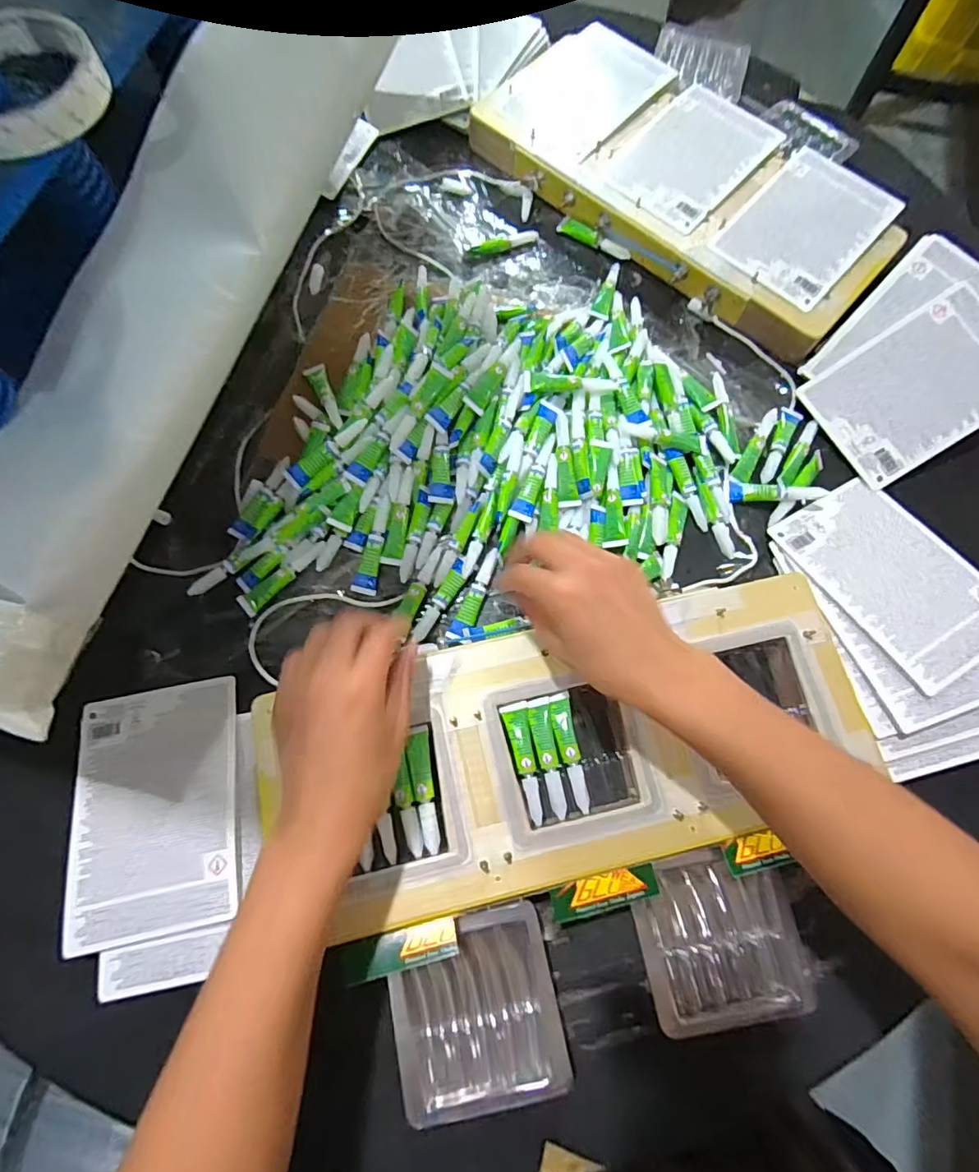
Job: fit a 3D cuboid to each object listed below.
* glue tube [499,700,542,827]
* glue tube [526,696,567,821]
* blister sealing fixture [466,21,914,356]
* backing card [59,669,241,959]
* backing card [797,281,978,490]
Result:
[{"bbox_3d":[0.027,0.123,0.382,0.018,0.008,0.081,-13,73,-5],"label":"glue tube"},{"bbox_3d":[0.042,0.120,0.383,0.017,0.008,0.081,-8,73,-3],"label":"glue tube"},{"bbox_3d":[0.200,-0.417,0.554,0.431,0.042,0.203,43,76,11],"label":"blister sealing fixture"},{"bbox_3d":[-0.239,0.157,0.390,0.113,0.010,0.166,-12,67,-3],"label":"backing card"},{"bbox_3d":[0.384,-0.178,0.482,0.164,0.008,0.115,-34,82,7],"label":"backing card"}]

